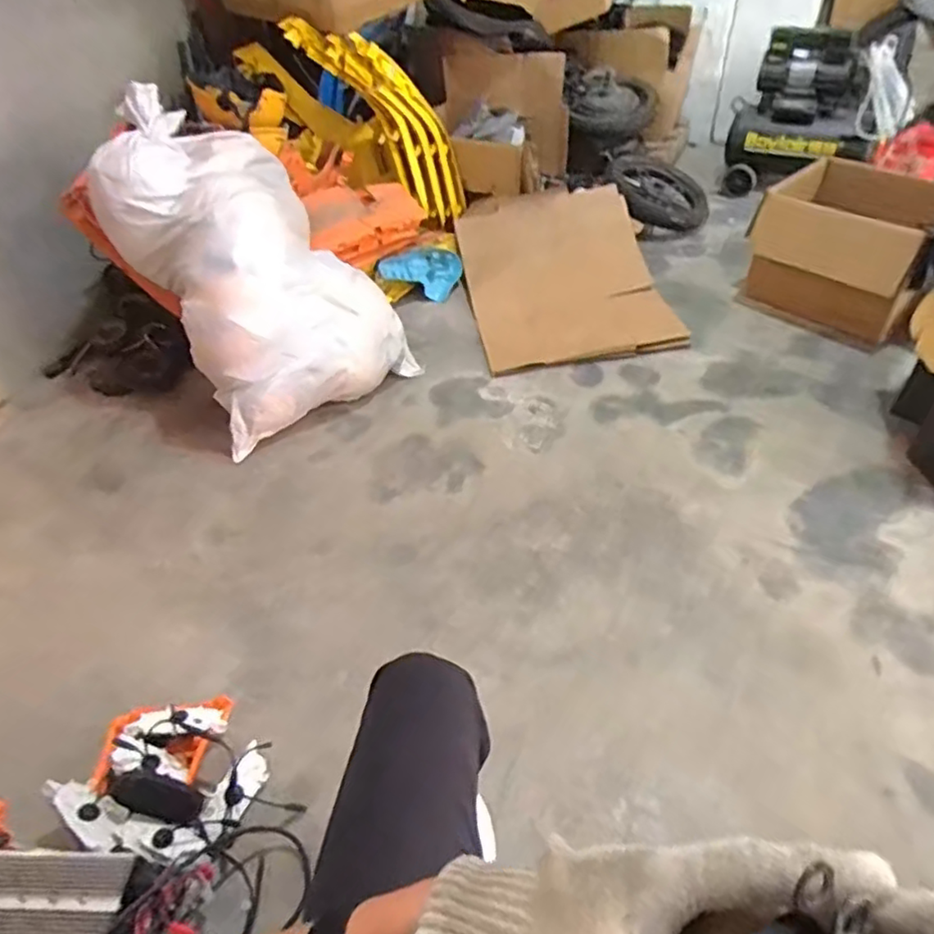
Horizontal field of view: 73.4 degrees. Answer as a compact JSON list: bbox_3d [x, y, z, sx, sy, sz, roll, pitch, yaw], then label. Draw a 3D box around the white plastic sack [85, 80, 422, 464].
[{"bbox_3d":[-0.492,-0.452,1.521,0.510,0.643,0.455,-31,50,-22],"label":"white plastic sack"}]

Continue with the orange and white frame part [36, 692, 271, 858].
[{"bbox_3d":[-0.465,0.484,0.996,0.272,0.098,0.254,11,49,17],"label":"orange and white frame part"}]

